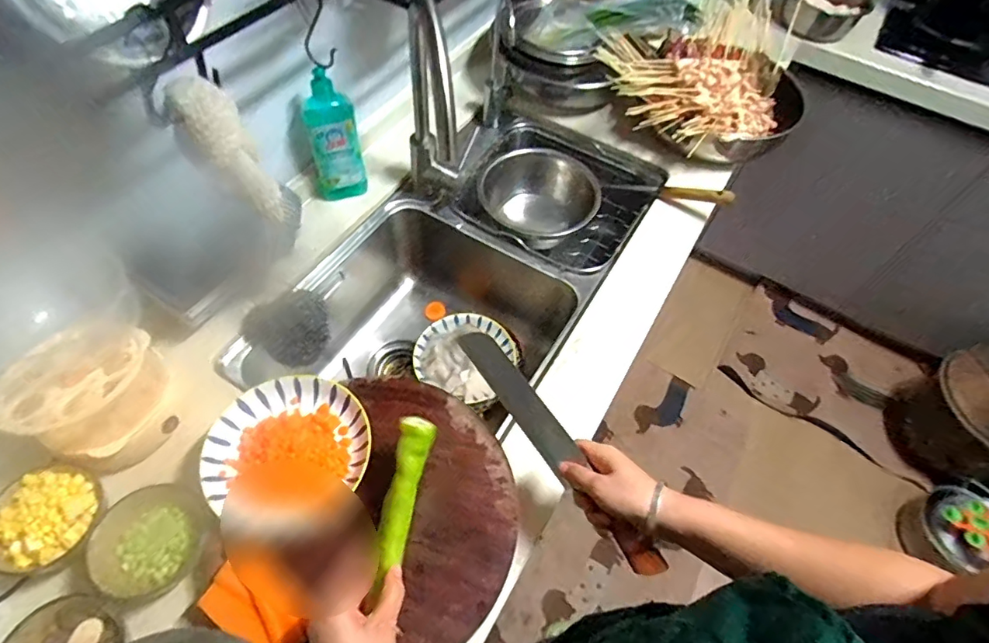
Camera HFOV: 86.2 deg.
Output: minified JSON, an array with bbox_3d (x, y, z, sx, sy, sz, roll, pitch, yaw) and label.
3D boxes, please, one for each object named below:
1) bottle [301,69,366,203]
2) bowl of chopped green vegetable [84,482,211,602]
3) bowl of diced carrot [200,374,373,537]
[{"bbox_3d":[-0.249,-0.274,0.816,0.084,0.199,0.046,-21,61,-17],"label":"bottle"},{"bbox_3d":[-0.366,0.233,0.566,0.105,0.036,0.109,36,62,18],"label":"bowl of chopped green vegetable"},{"bbox_3d":[-0.227,0.148,0.591,0.176,0.029,0.173,2,57,-3],"label":"bowl of diced carrot"}]

